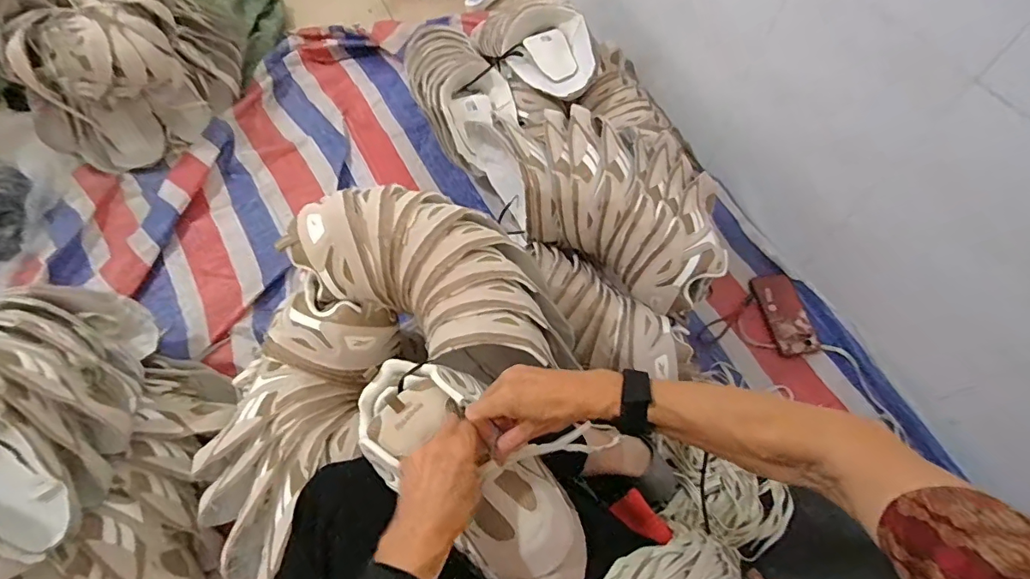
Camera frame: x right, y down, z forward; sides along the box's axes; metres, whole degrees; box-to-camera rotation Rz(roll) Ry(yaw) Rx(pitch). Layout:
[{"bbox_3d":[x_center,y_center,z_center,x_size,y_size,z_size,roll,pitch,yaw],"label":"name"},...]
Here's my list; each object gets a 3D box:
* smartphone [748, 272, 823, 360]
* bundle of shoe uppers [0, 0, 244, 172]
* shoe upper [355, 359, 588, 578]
[{"bbox_3d":[0.508,0.045,0.911,0.075,0.012,0.163,-14,62,5],"label":"smartphone"},{"bbox_3d":[-0.884,-0.533,1.056,0.426,0.348,0.335,-22,63,-10],"label":"bundle of shoe uppers"},{"bbox_3d":[-0.046,0.169,0.470,0.277,0.057,0.120,40,70,19],"label":"shoe upper"}]

